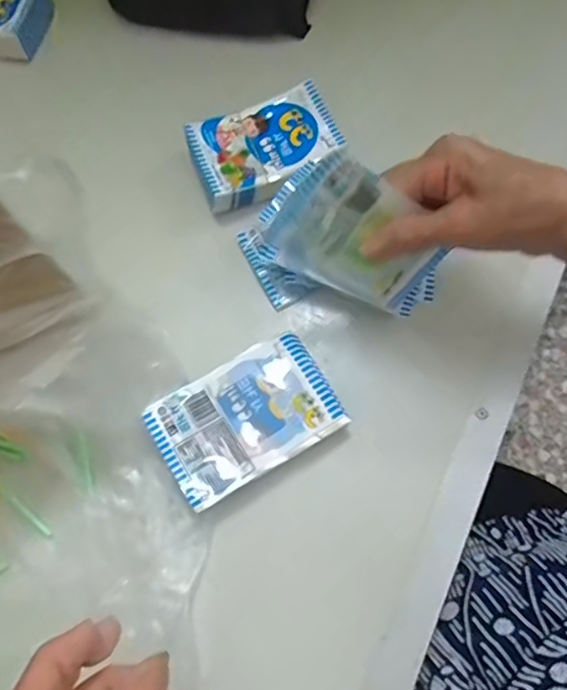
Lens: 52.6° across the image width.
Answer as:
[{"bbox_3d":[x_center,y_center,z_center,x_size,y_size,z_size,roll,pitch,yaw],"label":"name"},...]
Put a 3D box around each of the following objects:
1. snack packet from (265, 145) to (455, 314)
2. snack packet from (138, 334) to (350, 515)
[{"bbox_3d":[0.047,-0.061,0.337,0.104,0.073,0.015,23,39,-25],"label":"snack packet"},{"bbox_3d":[-0.023,0.046,0.362,0.109,0.023,0.071,-29,71,-8],"label":"snack packet"}]

